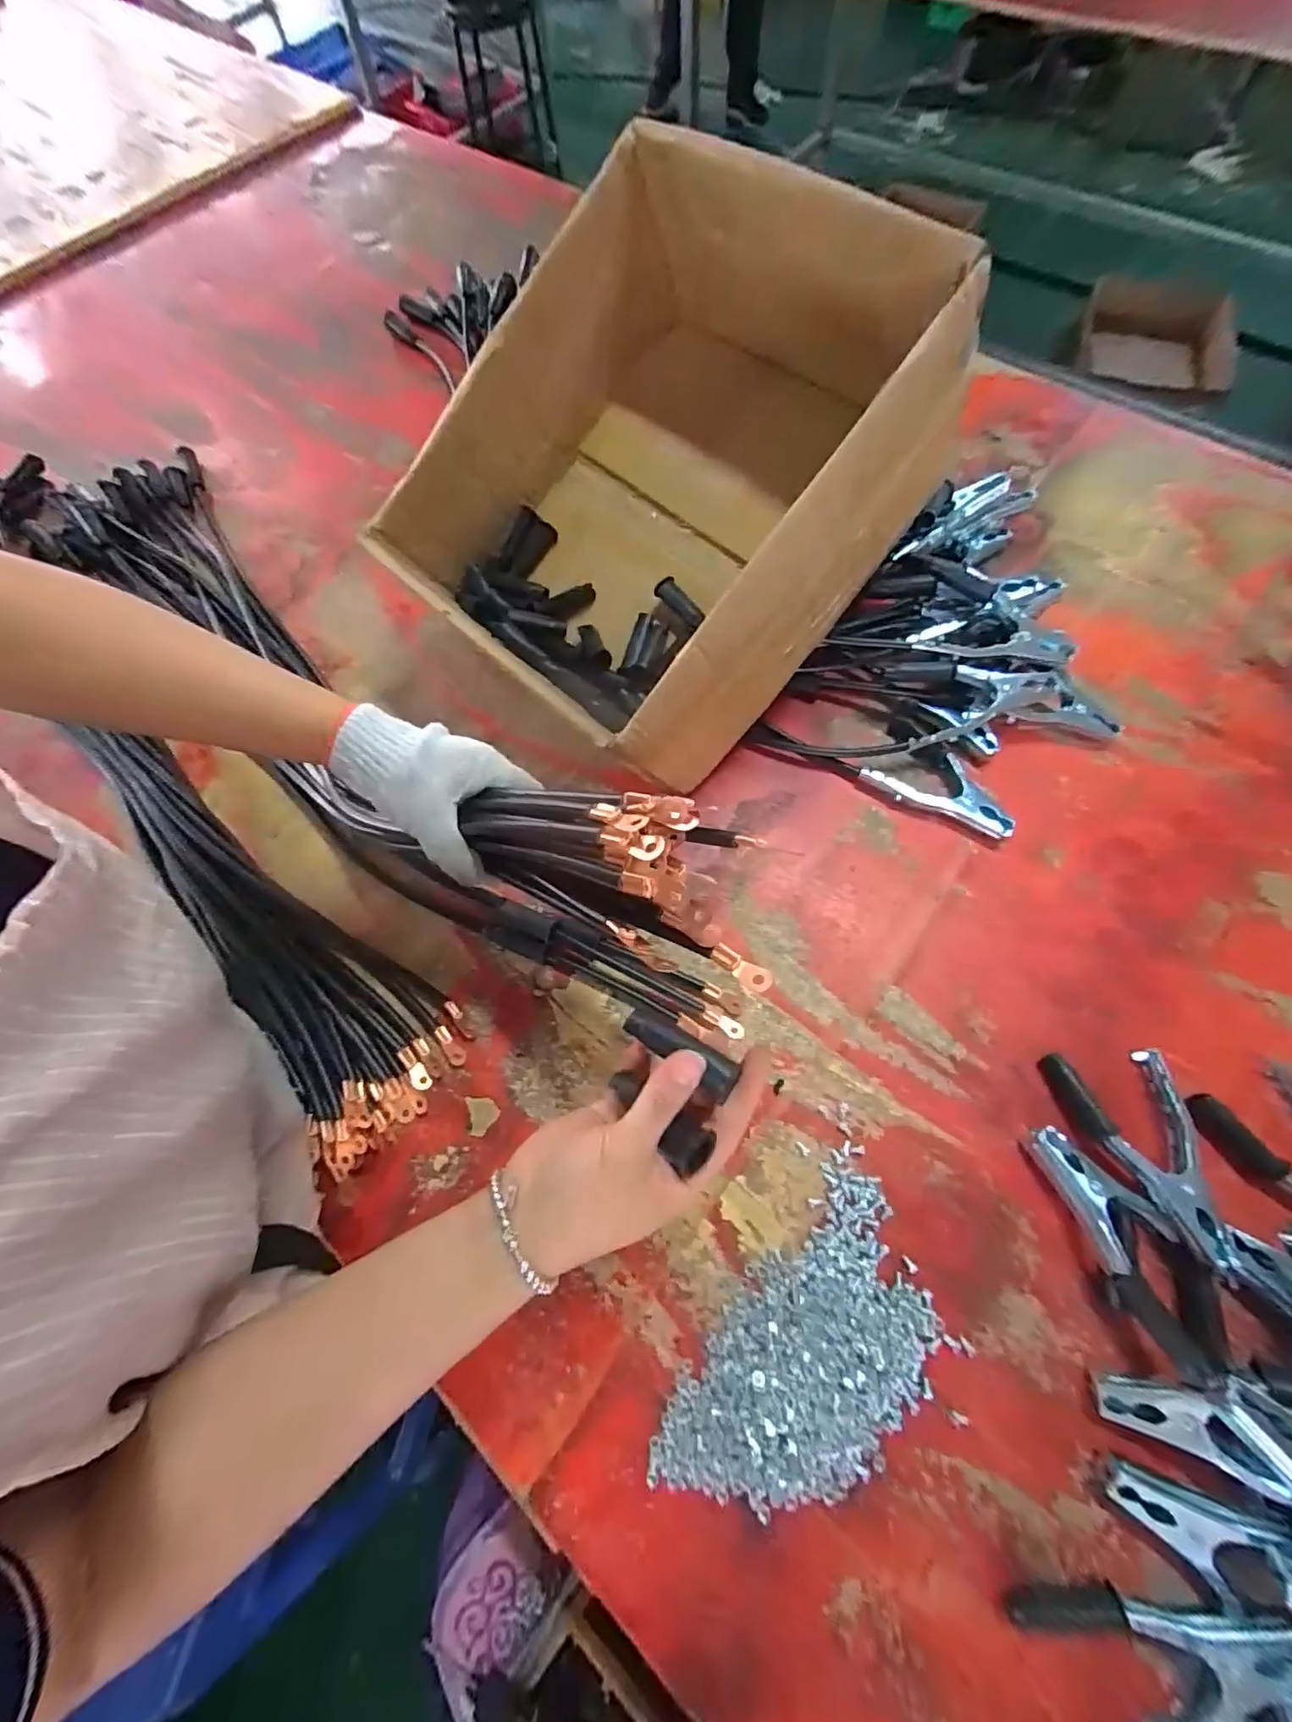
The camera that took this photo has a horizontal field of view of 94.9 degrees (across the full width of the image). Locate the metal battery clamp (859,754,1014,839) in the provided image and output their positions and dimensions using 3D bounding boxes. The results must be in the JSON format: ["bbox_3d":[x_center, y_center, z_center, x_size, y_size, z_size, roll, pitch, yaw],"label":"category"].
[{"bbox_3d":[0.271,-0.069,0.547,0.133,0.023,0.055,28,73,14],"label":"metal battery clamp"}]

